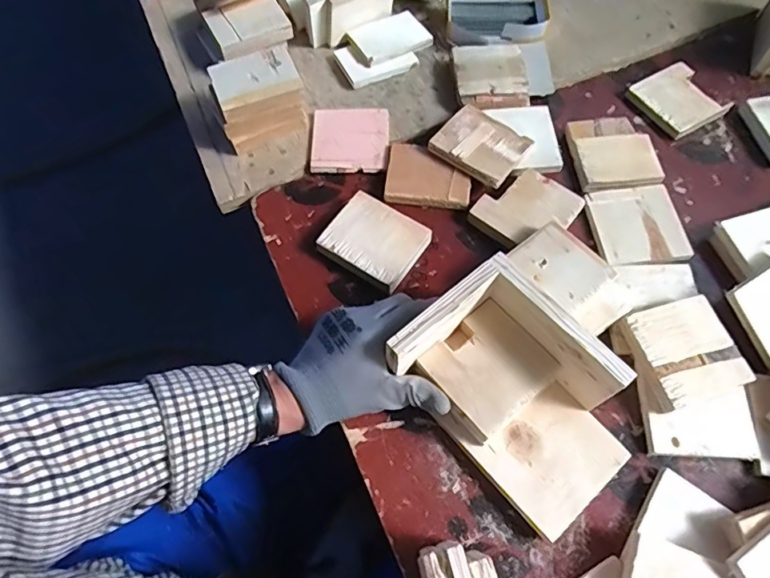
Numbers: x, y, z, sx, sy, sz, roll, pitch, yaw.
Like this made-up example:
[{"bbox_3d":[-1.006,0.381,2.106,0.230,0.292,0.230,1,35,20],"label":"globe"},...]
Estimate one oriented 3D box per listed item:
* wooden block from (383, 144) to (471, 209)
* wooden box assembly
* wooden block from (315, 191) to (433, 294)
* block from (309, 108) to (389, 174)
[{"bbox_3d":[0.048,-0.126,0.571,0.091,0.011,0.076,7,64,4],"label":"wooden block"},{"bbox_3d":[0.112,0.084,0.423,0.120,0.081,0.185,-41,70,-17],"label":"wooden box assembly"},{"bbox_3d":[-0.011,-0.049,0.530,0.092,0.020,0.079,30,68,14],"label":"wooden block"},{"bbox_3d":[-0.041,-0.173,0.599,0.087,0.009,0.090,-1,64,0],"label":"block"}]

